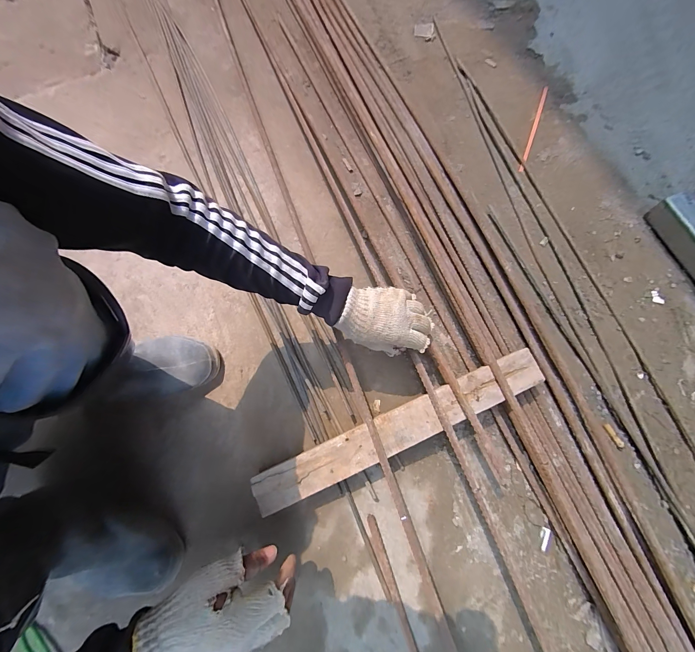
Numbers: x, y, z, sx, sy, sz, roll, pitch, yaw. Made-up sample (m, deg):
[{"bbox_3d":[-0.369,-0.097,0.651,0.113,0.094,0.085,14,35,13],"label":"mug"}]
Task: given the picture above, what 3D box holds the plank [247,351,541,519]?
[{"bbox_3d":[0.078,0.158,0.447,0.482,0.034,0.063,-23,75,-7],"label":"plank"}]

